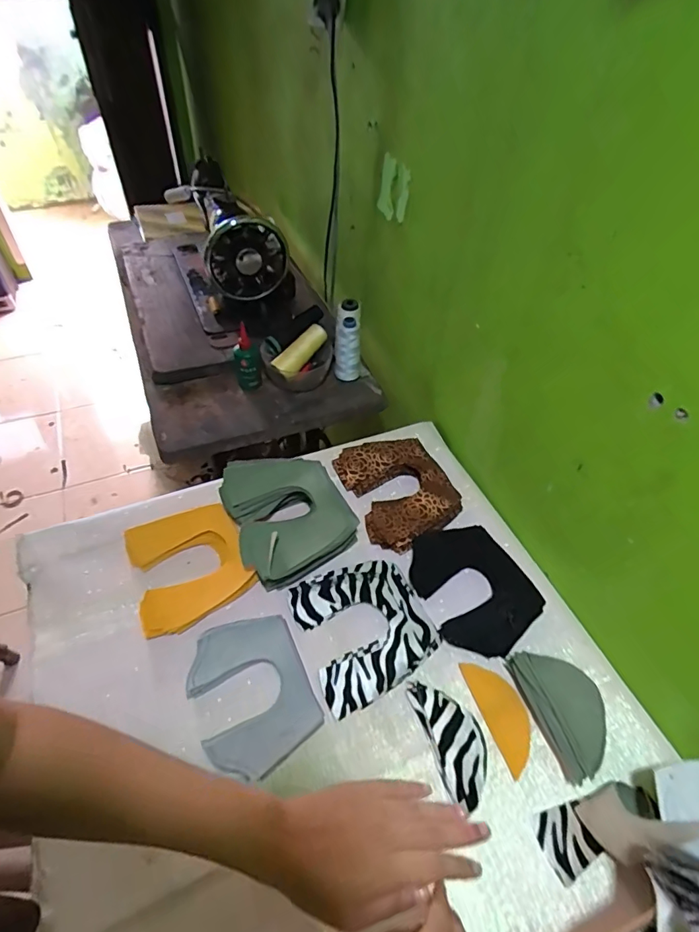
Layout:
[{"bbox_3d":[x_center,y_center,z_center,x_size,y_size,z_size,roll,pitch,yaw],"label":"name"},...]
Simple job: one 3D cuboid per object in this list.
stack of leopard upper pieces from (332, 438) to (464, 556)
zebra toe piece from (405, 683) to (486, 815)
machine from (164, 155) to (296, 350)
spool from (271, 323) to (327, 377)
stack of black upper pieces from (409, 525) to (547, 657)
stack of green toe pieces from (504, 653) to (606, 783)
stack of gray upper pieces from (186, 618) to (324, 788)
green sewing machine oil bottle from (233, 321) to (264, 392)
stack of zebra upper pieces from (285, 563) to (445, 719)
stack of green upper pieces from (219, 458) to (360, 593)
[{"bbox_3d":[0.070,0.029,0.705,0.141,0.035,0.178,-19,52,-19],"label":"stack of leopard upper pieces"},{"bbox_3d":[0.107,0.278,0.503,0.055,0.008,0.115,-14,50,-15],"label":"zebra toe piece"},{"bbox_3d":[-0.246,-0.434,0.975,0.170,0.236,0.383,-16,51,-17],"label":"machine"},{"bbox_3d":[-0.084,-0.199,0.844,0.037,0.032,0.120,32,68,23],"label":"spool"},{"bbox_3d":[0.152,0.144,0.605,0.124,0.034,0.166,-15,51,-16],"label":"stack of black upper pieces"},{"bbox_3d":[0.223,0.248,0.506,0.064,0.036,0.124,-15,51,-16],"label":"stack of green toe pieces"},{"bbox_3d":[-0.104,0.238,0.519,0.116,0.006,0.155,-19,52,-19],"label":"stack of gray upper pieces"},{"bbox_3d":[-0.173,-0.190,0.820,0.046,0.131,0.037,-7,49,-10],"label":"green sewing machine oil bottle"},{"bbox_3d":[0.021,0.186,0.573,0.147,0.012,0.154,-17,51,-18],"label":"stack of zebra upper pieces"},{"bbox_3d":[-0.083,0.061,0.639,0.148,0.065,0.168,-23,53,-22],"label":"stack of green upper pieces"}]

